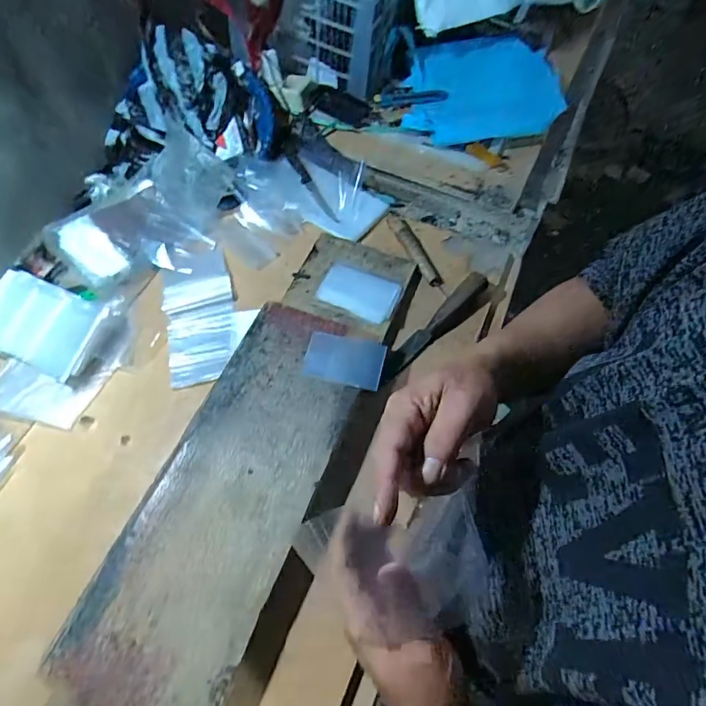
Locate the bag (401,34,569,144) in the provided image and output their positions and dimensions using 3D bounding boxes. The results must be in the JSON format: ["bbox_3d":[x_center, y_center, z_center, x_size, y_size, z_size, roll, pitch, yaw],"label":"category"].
[{"bbox_3d":[0.260,-0.500,0.906,0.403,0.169,0.124,-11,62,-31],"label":"bag"}]

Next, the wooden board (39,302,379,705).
[{"bbox_3d":[-0.130,0.178,0.530,0.204,0.030,0.519,21,65,9],"label":"wooden board"}]

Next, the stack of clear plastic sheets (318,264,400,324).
[{"bbox_3d":[0.011,-0.091,0.687,0.110,0.011,0.070,21,65,9],"label":"stack of clear plastic sheets"}]

